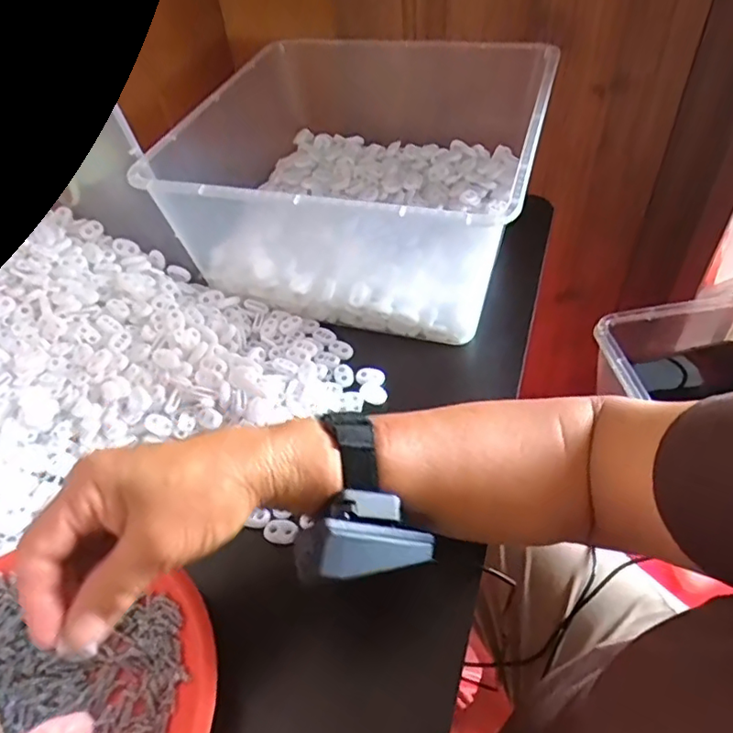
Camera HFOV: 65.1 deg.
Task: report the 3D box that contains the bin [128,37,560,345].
[{"bbox_3d":[0.007,-0.175,0.534,0.287,0.142,0.290,13,49,17],"label":"bin"}]

